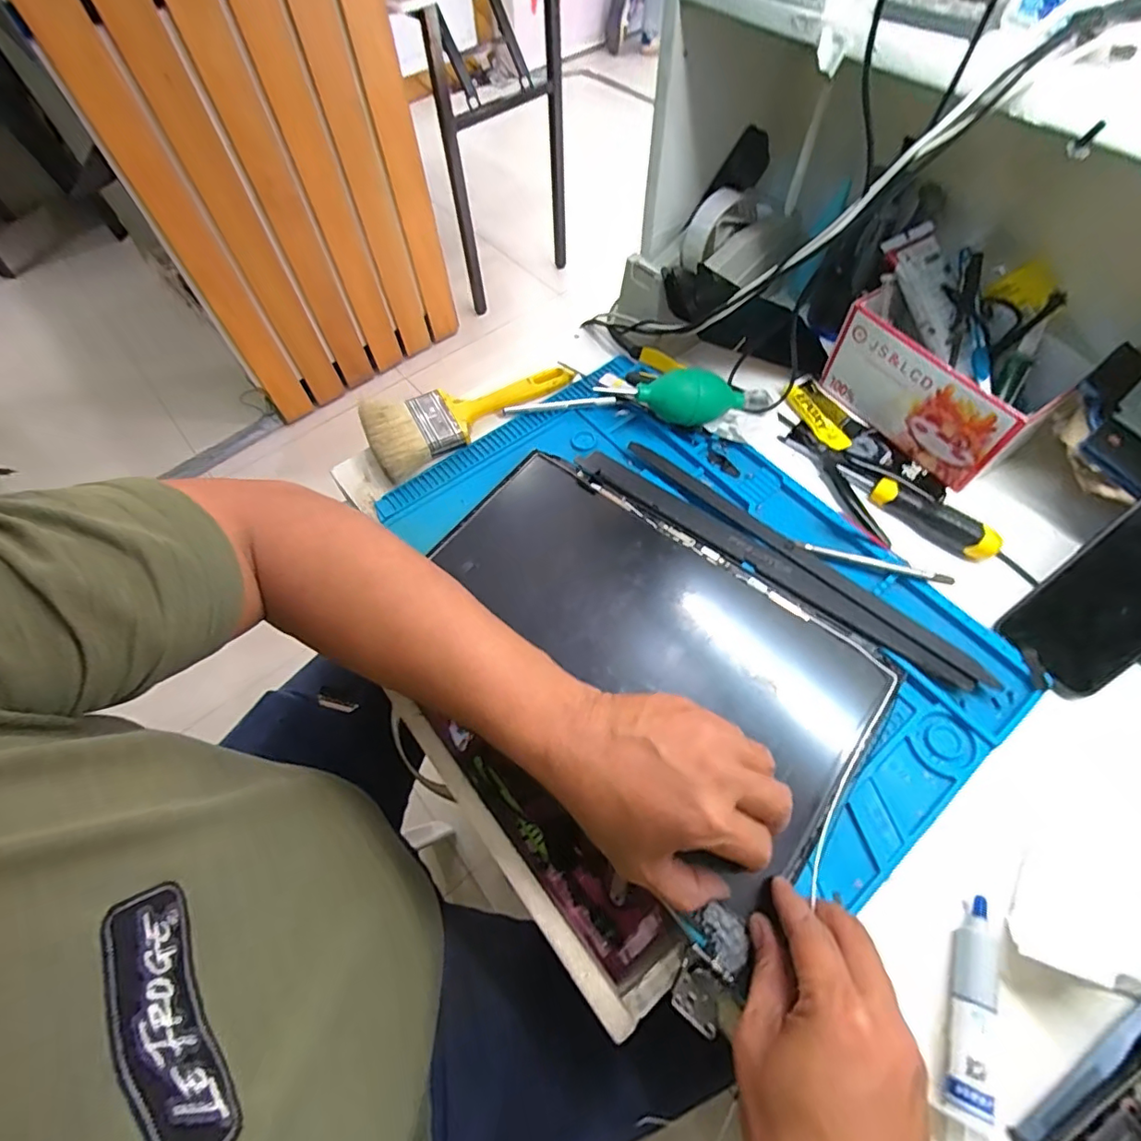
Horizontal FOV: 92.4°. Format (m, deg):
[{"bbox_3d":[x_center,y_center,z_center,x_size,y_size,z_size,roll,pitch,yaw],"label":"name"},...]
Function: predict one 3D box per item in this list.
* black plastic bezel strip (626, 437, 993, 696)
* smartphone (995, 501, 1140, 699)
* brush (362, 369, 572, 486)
[{"bbox_3d":[0.187,-0.016,0.461,0.335,0.010,0.022,39,69,21],"label":"black plastic bezel strip"},{"bbox_3d":[0.393,0.017,0.389,0.074,0.009,0.146,49,112,25],"label":"smartphone"},{"bbox_3d":[-0.095,-0.160,0.543,0.209,0.024,0.084,-25,63,-12],"label":"brush"}]

